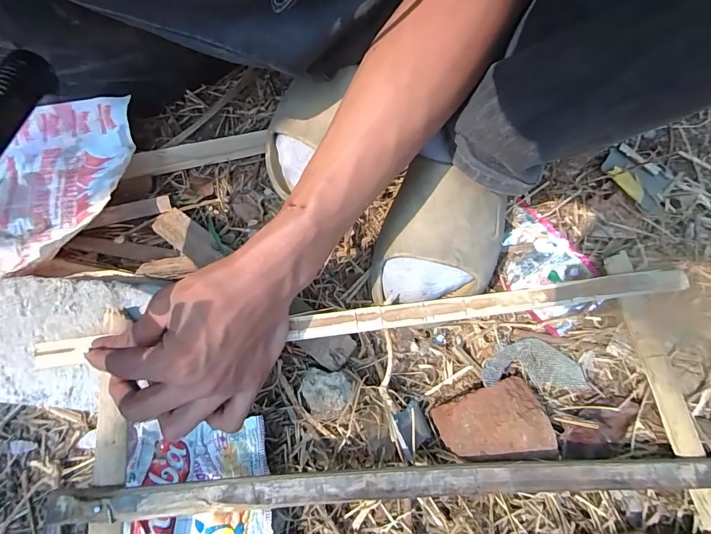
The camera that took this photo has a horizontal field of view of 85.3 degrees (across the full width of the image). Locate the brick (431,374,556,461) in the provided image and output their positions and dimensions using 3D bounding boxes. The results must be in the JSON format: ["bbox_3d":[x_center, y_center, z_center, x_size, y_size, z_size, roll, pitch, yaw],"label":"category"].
[{"bbox_3d":[0.111,0.122,0.314,0.092,0.029,0.057,-1,73,-4],"label":"brick"}]

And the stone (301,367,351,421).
[{"bbox_3d":[-0.026,0.109,0.328,0.042,0.023,0.040,1,73,-3],"label":"stone"}]

